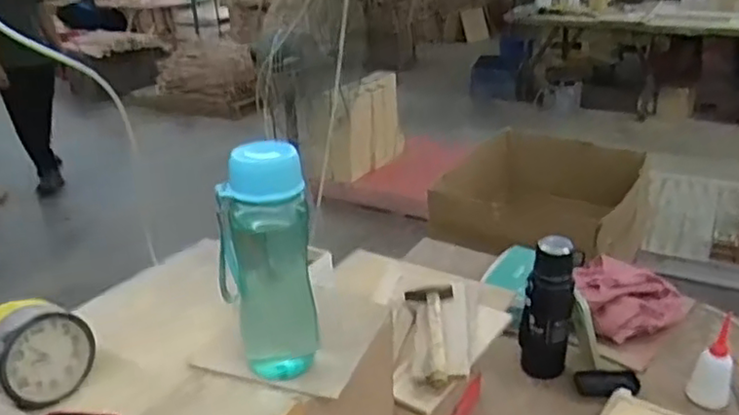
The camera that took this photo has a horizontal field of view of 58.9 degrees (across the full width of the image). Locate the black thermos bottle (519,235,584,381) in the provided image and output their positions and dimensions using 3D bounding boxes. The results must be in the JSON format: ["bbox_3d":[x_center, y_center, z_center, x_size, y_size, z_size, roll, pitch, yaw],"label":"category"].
[{"bbox_3d":[0.324,0.182,1.178,0.076,0.245,0.068,-18,29,-31],"label":"black thermos bottle"}]

